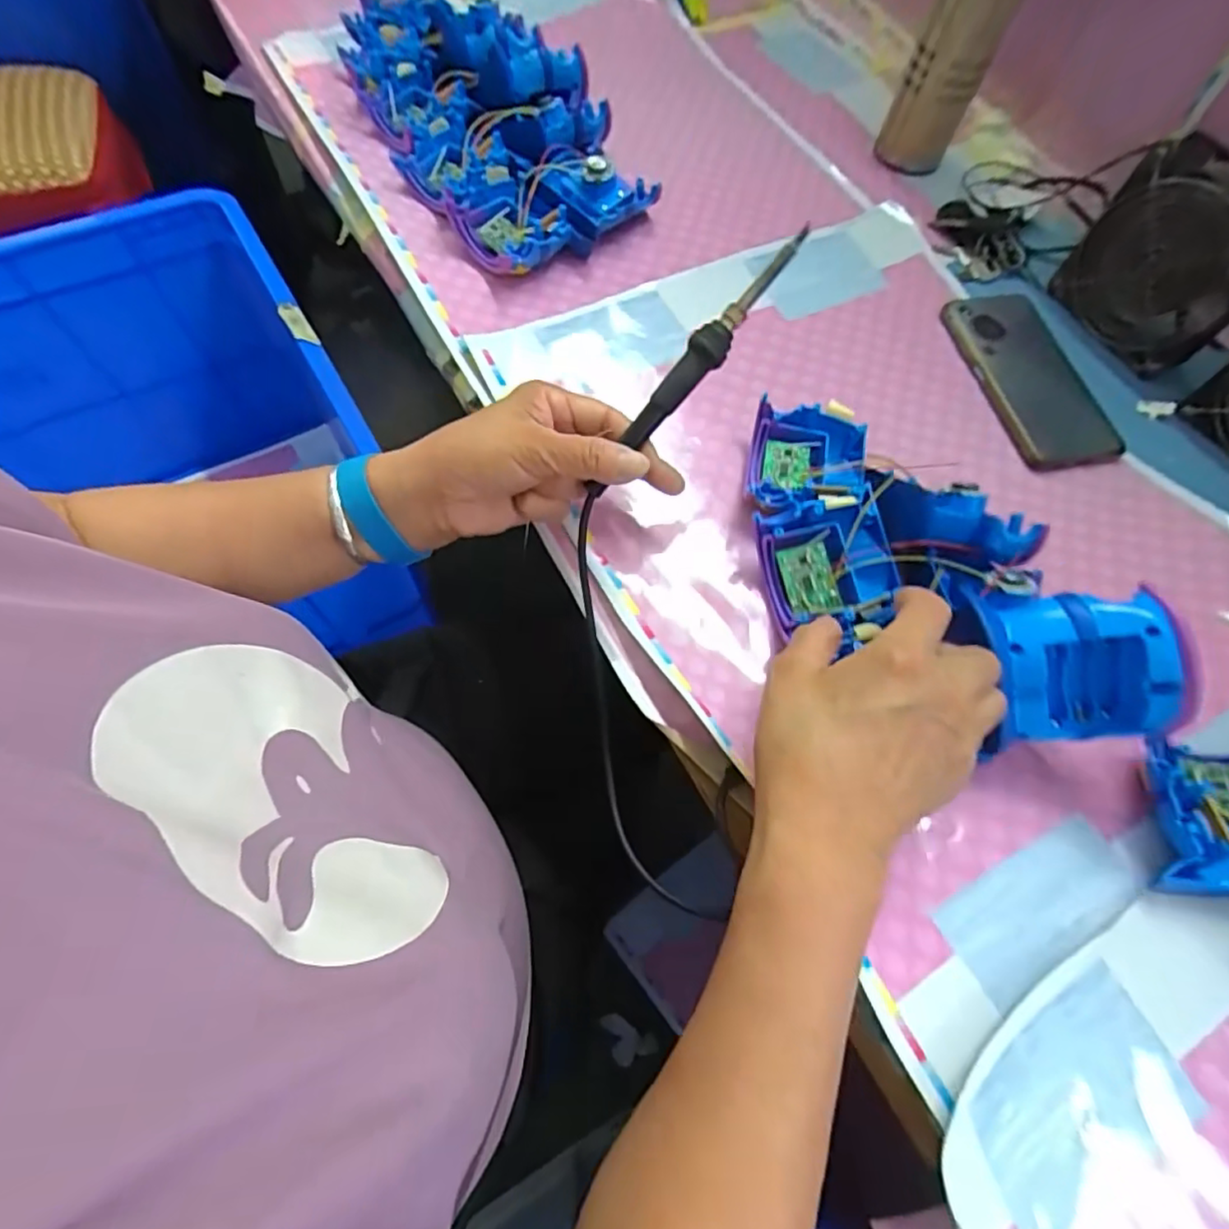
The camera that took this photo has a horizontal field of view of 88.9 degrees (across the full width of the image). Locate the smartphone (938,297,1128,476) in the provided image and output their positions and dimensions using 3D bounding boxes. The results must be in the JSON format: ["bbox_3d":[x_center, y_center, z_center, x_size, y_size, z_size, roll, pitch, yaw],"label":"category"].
[{"bbox_3d":[0.325,-0.185,0.486,0.084,0.014,0.162,-13,66,-9],"label":"smartphone"}]

